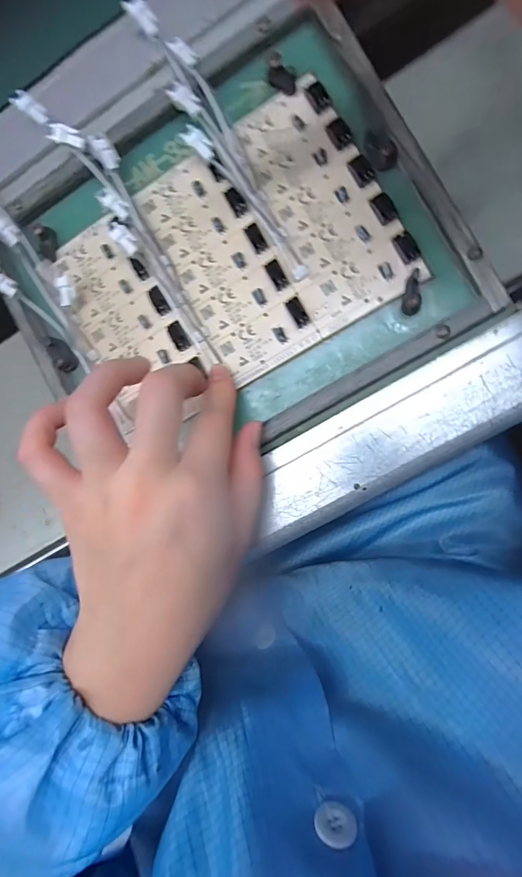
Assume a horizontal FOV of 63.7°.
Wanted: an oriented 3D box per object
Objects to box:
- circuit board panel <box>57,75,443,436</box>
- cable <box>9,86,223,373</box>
[{"bbox_3d":[-0.020,-0.098,0.236,0.181,0.012,0.126,-30,88,8],"label":"circuit board panel"},{"bbox_3d":[-0.072,-0.120,0.236,0.026,0.021,0.177,-34,88,8],"label":"cable"}]

